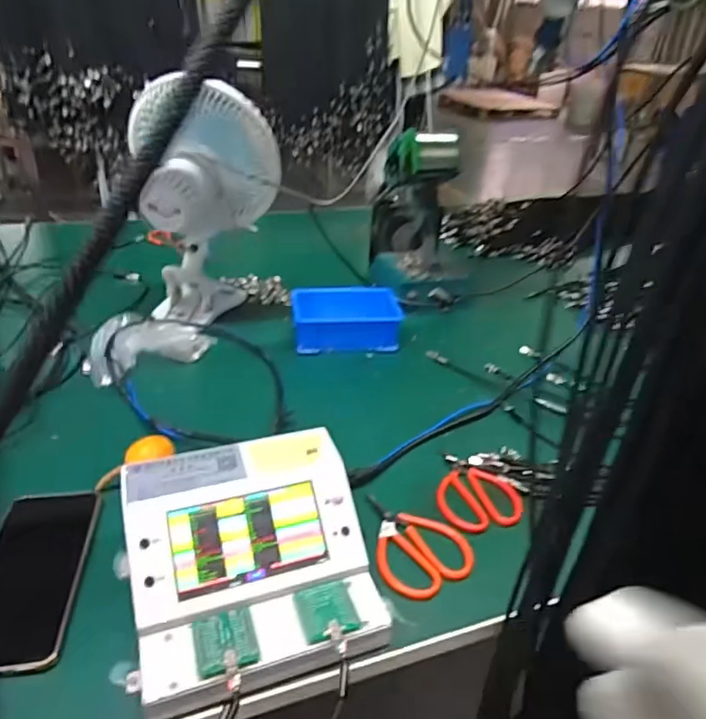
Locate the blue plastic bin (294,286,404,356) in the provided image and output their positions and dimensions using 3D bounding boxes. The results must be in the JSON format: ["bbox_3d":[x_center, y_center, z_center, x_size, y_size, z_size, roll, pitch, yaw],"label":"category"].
[{"bbox_3d":[-0.011,-0.055,0.774,0.145,0.062,0.085,-2,33,-9],"label":"blue plastic bin"}]

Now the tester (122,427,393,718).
[{"bbox_3d":[-0.074,0.148,0.416,0.167,0.083,0.165,-9,35,-20],"label":"tester"}]

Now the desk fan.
[{"bbox_3d":[-0.200,-0.219,0.778,0.187,0.287,0.156,-4,34,-13],"label":"desk fan"}]

